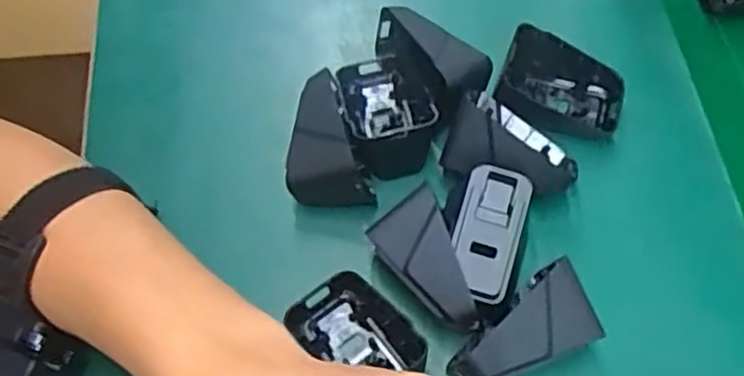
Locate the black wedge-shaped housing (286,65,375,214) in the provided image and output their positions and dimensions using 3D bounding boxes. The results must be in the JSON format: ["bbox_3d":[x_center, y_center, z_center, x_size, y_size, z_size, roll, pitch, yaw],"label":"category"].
[{"bbox_3d":[-0.030,-0.021,0.386,0.039,0.048,0.067,-20,63,-7],"label":"black wedge-shaped housing"}]

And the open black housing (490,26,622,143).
[{"bbox_3d":[0.108,-0.059,0.409,0.070,0.035,0.044,20,65,13],"label":"open black housing"}]

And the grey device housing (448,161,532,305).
[{"bbox_3d":[0.056,0.022,0.350,0.032,0.011,0.064,19,73,-1],"label":"grey device housing"}]

